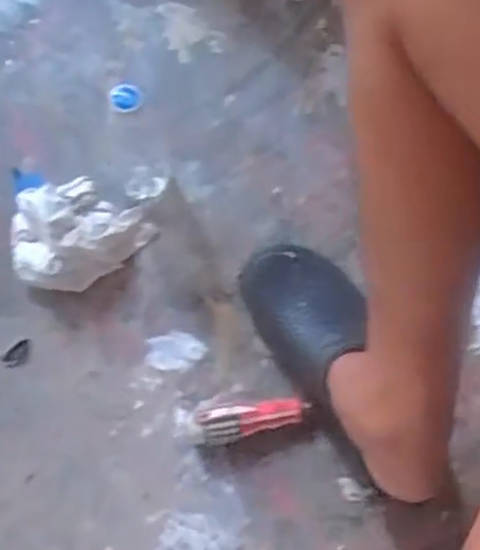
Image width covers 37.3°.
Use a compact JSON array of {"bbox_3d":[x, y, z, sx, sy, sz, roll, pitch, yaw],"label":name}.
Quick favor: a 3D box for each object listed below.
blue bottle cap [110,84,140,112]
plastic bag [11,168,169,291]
[{"bbox_3d":[-0.104,-0.160,0.643,0.026,0.013,0.024,0,72,0],"label":"blue bottle cap"},{"bbox_3d":[-0.159,-0.061,0.741,0.175,0.062,0.114,-30,74,-9],"label":"plastic bag"}]

